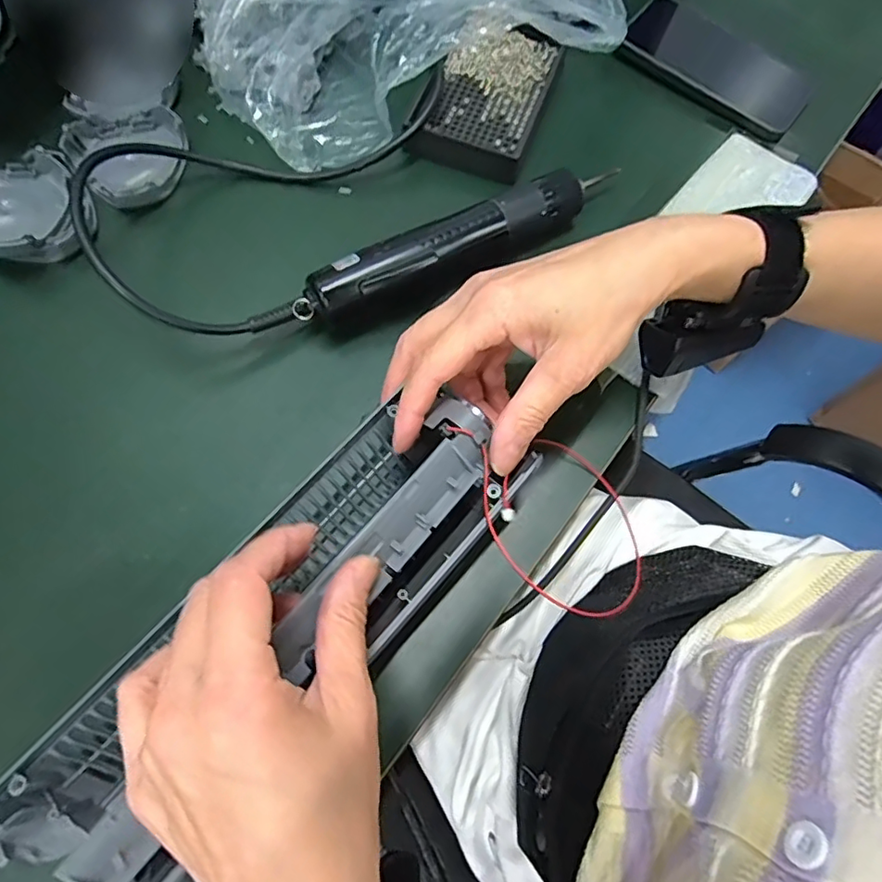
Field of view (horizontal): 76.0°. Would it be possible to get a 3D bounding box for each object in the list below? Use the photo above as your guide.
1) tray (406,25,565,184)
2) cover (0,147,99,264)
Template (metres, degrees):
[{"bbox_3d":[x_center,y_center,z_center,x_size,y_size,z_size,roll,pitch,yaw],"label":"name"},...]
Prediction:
[{"bbox_3d":[0.036,-0.268,0.430,0.088,0.023,0.134,18,71,5],"label":"tray"},{"bbox_3d":[-0.281,-0.154,0.374,0.085,0.033,0.082,-28,74,-11],"label":"cover"}]

